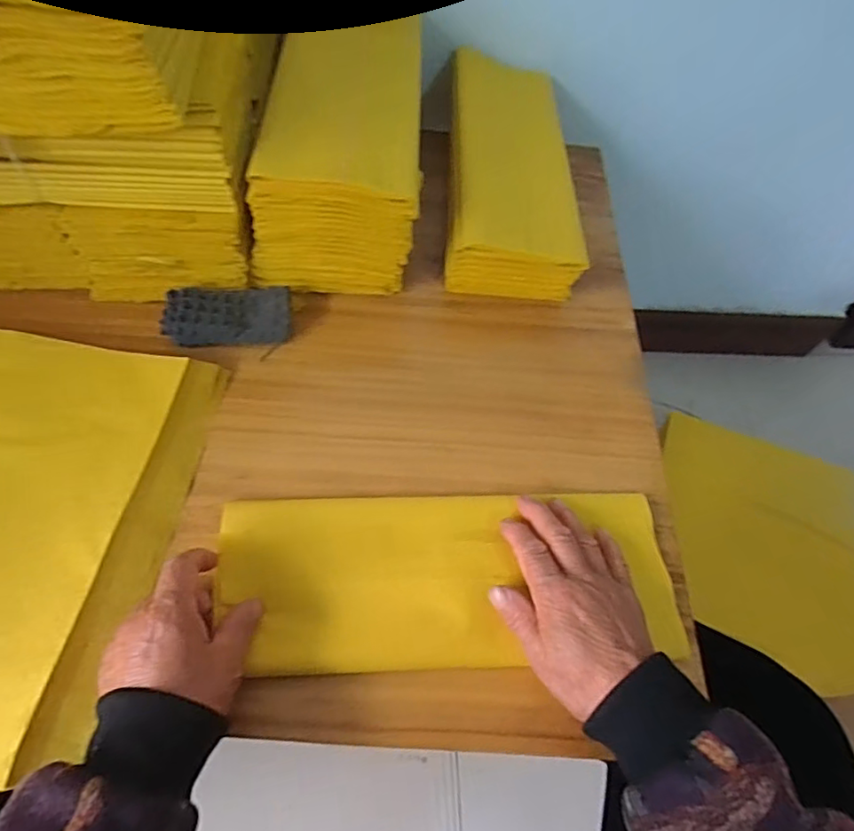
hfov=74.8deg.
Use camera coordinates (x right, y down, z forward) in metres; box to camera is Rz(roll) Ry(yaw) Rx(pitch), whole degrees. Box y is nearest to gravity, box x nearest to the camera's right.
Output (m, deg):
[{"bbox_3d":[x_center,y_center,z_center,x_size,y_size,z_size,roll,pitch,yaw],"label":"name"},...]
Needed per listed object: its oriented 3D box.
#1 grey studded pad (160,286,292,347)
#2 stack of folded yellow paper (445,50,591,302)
[{"bbox_3d":[-0.178,-0.090,0.501,0.108,0.022,0.056,-6,59,-8],"label":"grey studded pad"},{"bbox_3d":[0.087,-0.258,0.598,0.129,0.114,0.280,3,58,-3],"label":"stack of folded yellow paper"}]

